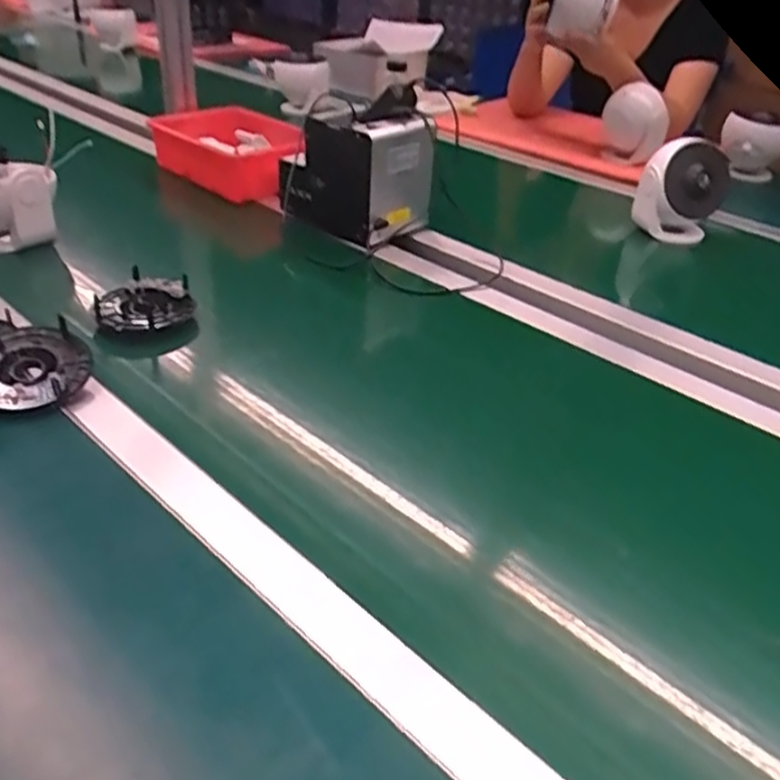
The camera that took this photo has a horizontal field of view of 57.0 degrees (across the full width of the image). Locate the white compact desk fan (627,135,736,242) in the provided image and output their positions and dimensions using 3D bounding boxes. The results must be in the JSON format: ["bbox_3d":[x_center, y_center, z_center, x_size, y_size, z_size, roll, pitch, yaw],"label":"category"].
[{"bbox_3d":[0.425,-0.293,1.046,0.121,0.134,0.088,18,37,21],"label":"white compact desk fan"}]

